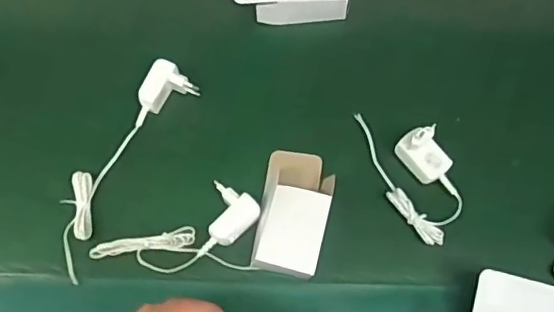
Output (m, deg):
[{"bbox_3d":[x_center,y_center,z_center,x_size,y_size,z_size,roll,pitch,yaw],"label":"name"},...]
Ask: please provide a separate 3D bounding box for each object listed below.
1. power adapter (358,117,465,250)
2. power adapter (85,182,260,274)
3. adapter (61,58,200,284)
[{"bbox_3d":[0.161,0.015,0.652,0.081,0.053,0.168,-12,69,-5],"label":"power adapter"},{"bbox_3d":[-0.111,0.083,0.633,0.180,0.027,0.091,-2,68,-1],"label":"power adapter"},{"bbox_3d":[-0.183,0.007,0.655,0.063,0.042,0.262,27,71,10],"label":"adapter"}]

